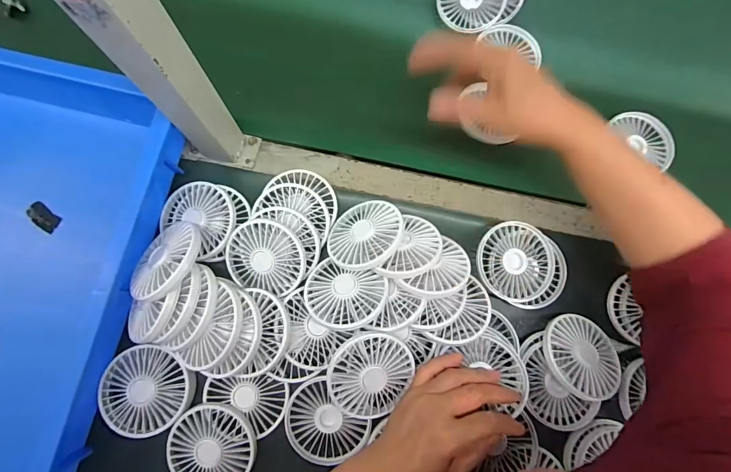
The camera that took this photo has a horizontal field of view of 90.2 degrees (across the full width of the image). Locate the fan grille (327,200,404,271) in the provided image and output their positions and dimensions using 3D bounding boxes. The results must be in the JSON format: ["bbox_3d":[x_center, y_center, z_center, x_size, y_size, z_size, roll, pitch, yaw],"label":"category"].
[{"bbox_3d":[-0.001,-0.003,0.395,0.085,0.010,0.081,-14,52,19],"label":"fan grille"}]

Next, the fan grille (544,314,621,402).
[{"bbox_3d":[0.233,0.131,0.396,0.081,0.015,0.084,19,61,-2],"label":"fan grille"}]

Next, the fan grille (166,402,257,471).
[{"bbox_3d":[-0.158,0.219,0.375,0.087,0.019,0.086,1,77,-2],"label":"fan grille"}]

